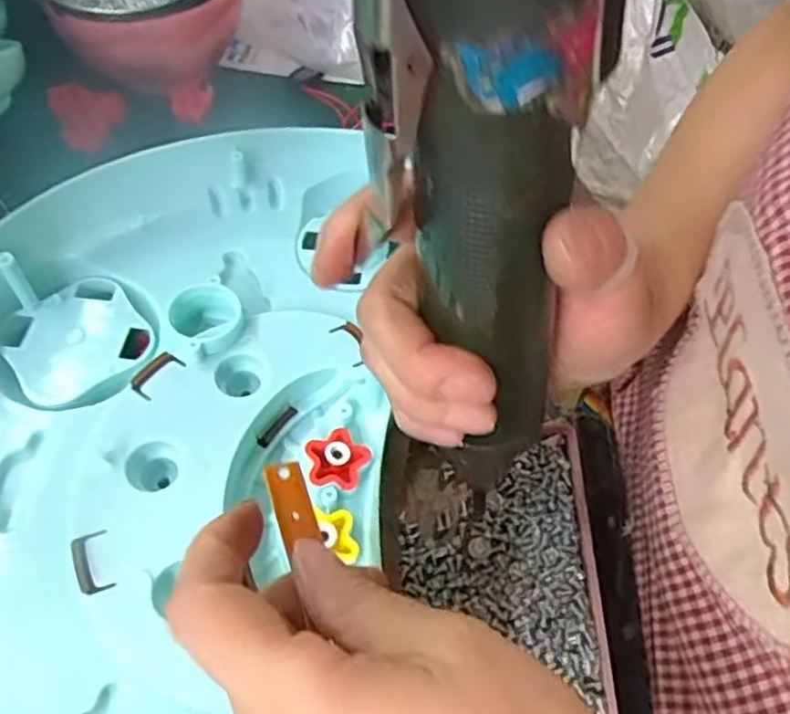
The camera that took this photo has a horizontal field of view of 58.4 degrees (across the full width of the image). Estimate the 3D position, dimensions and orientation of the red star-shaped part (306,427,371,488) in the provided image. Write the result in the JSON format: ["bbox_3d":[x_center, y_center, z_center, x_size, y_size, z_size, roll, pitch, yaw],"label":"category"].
[{"bbox_3d":[-0.024,0.040,0.288,0.026,0.008,0.024,4,55,1],"label":"red star-shaped part"}]

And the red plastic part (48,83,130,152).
[{"bbox_3d":[-0.190,-0.151,0.441,0.043,0.010,0.044,-18,88,-35],"label":"red plastic part"}]

